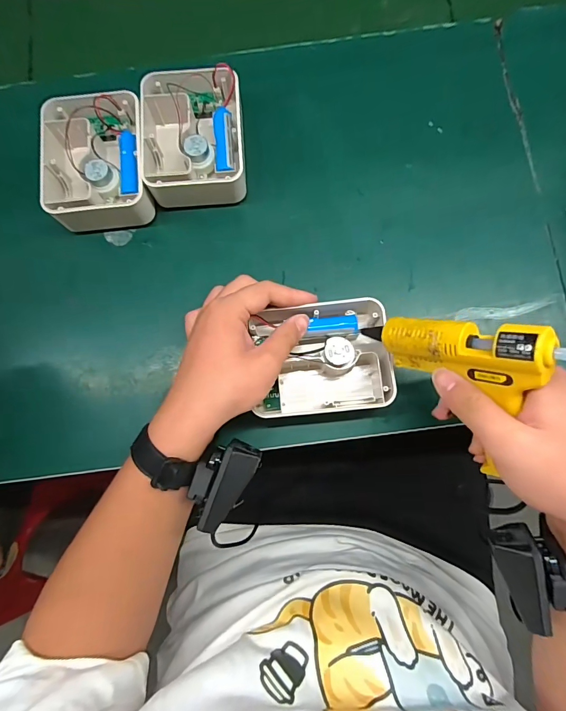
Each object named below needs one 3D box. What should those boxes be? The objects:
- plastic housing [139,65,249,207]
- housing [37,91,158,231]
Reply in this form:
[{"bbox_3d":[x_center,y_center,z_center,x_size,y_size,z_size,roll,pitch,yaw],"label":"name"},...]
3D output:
[{"bbox_3d":[-0.090,-0.219,0.386,0.100,0.045,0.130,-5,82,1],"label":"plastic housing"},{"bbox_3d":[-0.187,-0.196,0.385,0.101,0.047,0.142,-8,82,1],"label":"housing"}]

